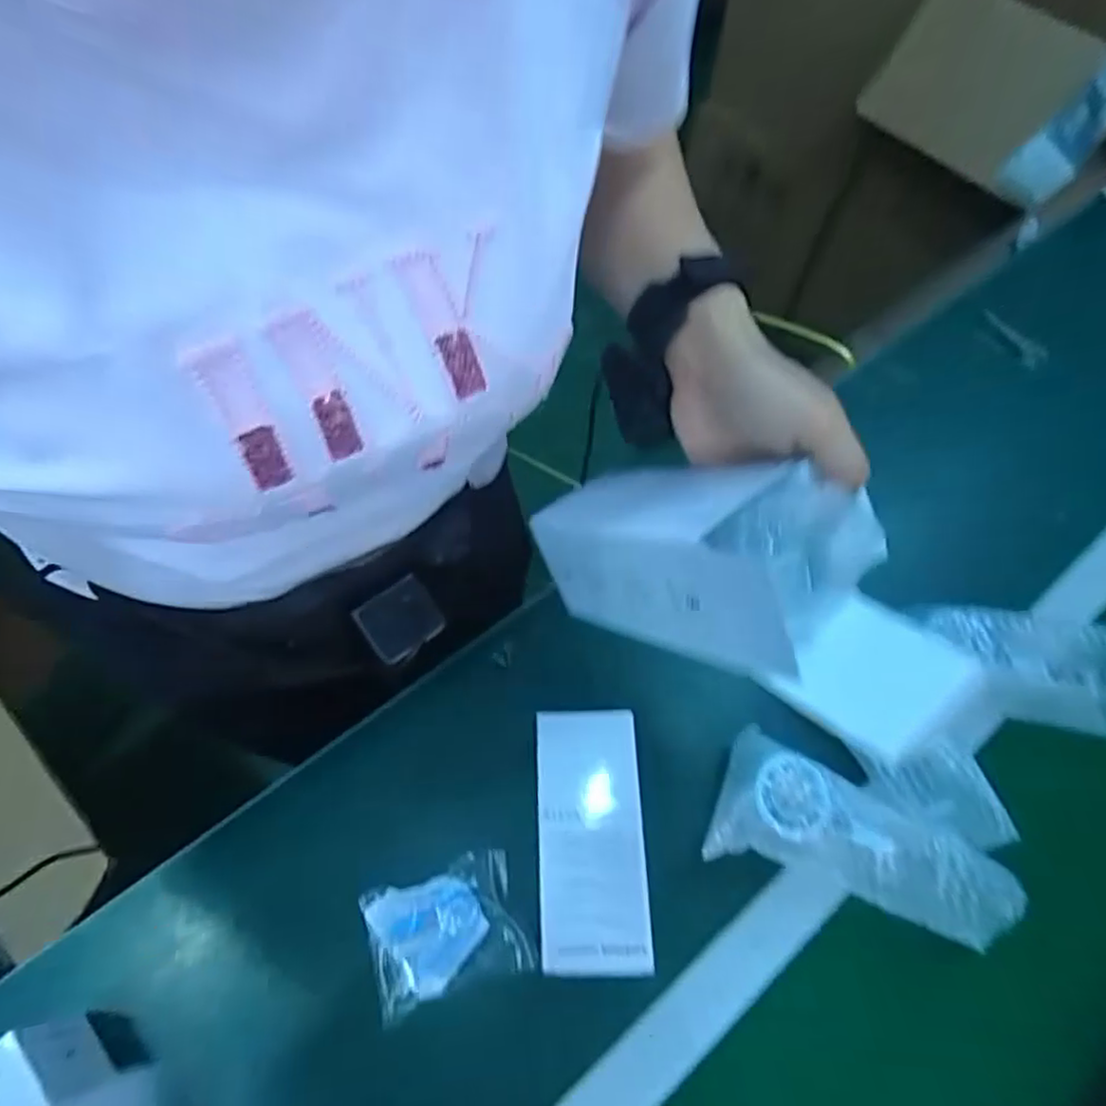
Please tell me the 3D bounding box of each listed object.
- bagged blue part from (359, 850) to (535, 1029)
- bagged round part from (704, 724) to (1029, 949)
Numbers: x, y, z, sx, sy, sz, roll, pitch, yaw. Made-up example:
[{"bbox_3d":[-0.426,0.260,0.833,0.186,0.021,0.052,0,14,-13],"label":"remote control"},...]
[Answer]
[{"bbox_3d":[-0.079,0.270,0.470,0.106,0.026,0.081,-16,63,-11],"label":"bagged blue part"},{"bbox_3d":[0.221,0.211,0.478,0.197,0.049,0.100,23,62,10],"label":"bagged round part"}]

